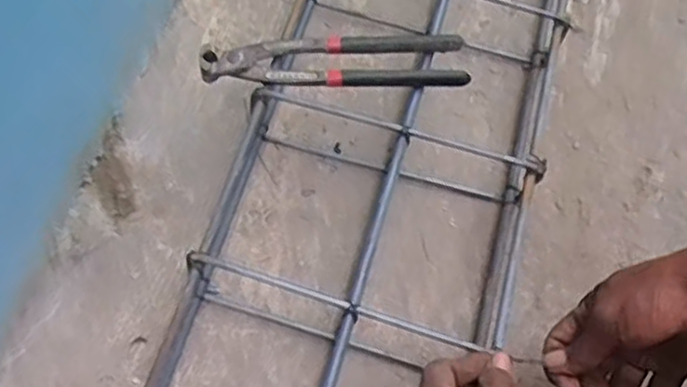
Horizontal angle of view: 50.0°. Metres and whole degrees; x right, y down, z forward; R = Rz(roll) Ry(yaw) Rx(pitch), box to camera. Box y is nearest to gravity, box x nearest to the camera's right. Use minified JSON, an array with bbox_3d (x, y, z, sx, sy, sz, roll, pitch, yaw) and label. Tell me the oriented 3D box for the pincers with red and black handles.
[{"bbox_3d":[-0.007,-0.111,0.608,0.214,0.020,0.044,-1,64,-2],"label":"pincers with red and black handles"}]

